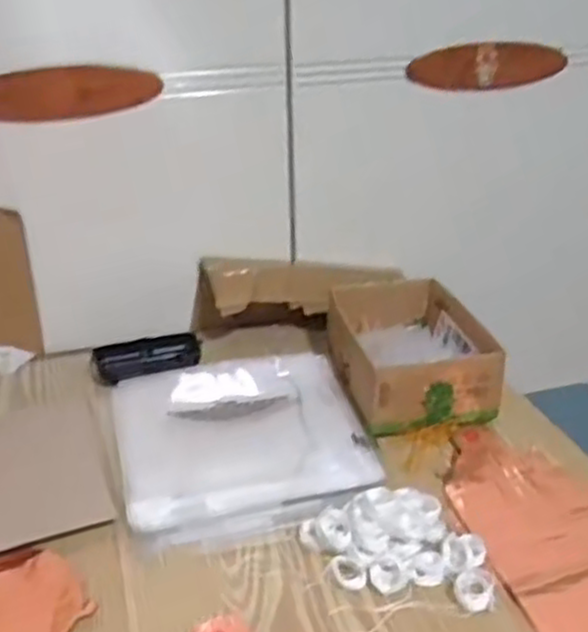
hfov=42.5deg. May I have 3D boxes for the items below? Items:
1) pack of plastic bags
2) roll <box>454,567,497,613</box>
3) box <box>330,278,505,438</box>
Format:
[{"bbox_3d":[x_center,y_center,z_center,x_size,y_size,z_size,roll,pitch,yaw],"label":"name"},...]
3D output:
[{"bbox_3d":[-0.049,0.100,0.682,0.209,0.020,0.257,-7,27,-12],"label":"pack of plastic bags"},{"bbox_3d":[0.123,0.185,0.511,0.026,0.007,0.032,6,28,14],"label":"roll"},{"bbox_3d":[0.111,0.031,0.742,0.123,0.062,0.192,-6,27,-8],"label":"box"}]

